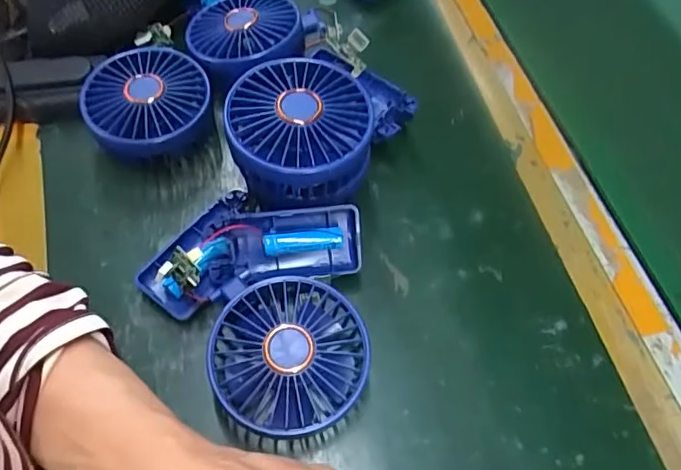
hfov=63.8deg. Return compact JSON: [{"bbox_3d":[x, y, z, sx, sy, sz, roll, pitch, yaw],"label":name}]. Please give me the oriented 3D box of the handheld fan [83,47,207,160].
[{"bbox_3d":[-0.137,-0.091,0.398,0.085,0.050,0.091,-11,62,-9],"label":"handheld fan"}]

